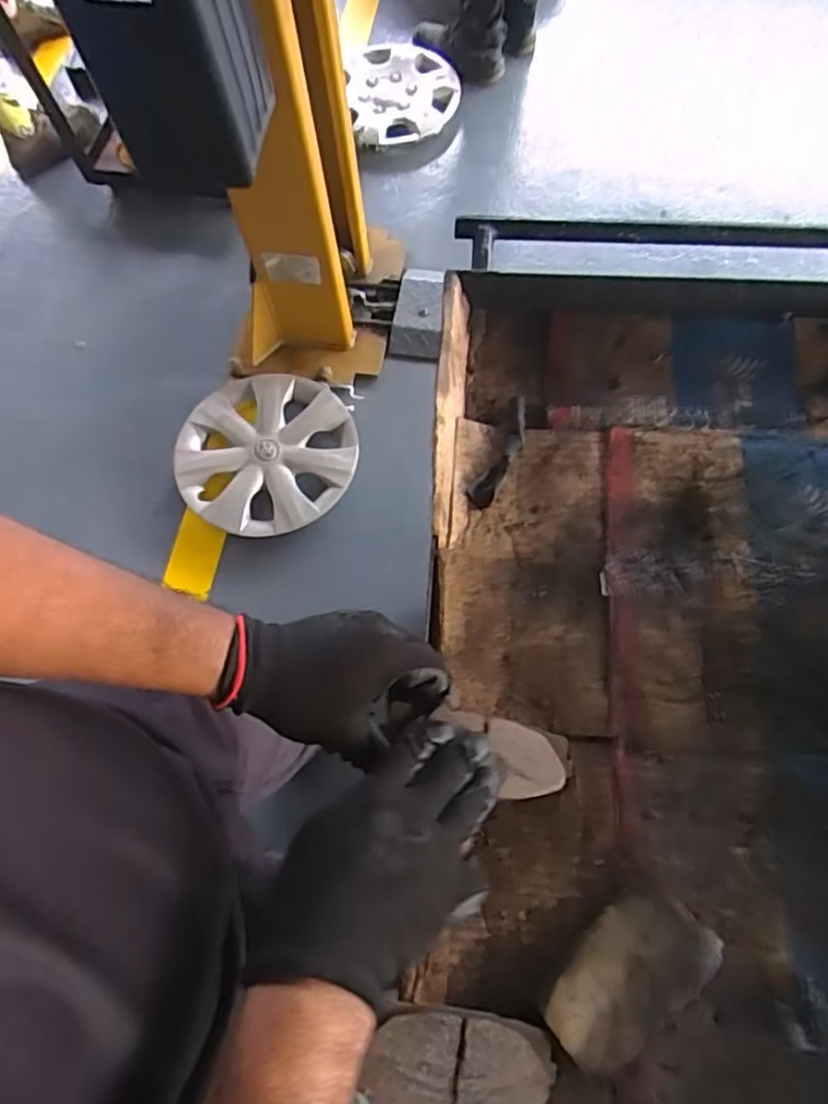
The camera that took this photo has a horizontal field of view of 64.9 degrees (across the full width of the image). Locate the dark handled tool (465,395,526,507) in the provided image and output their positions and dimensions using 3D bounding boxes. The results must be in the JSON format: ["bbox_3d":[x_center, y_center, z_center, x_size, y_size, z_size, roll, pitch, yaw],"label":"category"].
[{"bbox_3d":[0.077,-0.085,0.564,0.022,0.011,0.115,25,70,11],"label":"dark handled tool"}]

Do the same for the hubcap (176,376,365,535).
[{"bbox_3d":[-0.338,-0.237,1.494,0.397,0.066,0.407,-1,68,2],"label":"hubcap"}]

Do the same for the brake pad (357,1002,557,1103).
[{"bbox_3d":[0.029,0.299,0.380,0.116,0.012,0.052,19,67,-17],"label":"brake pad"}]

